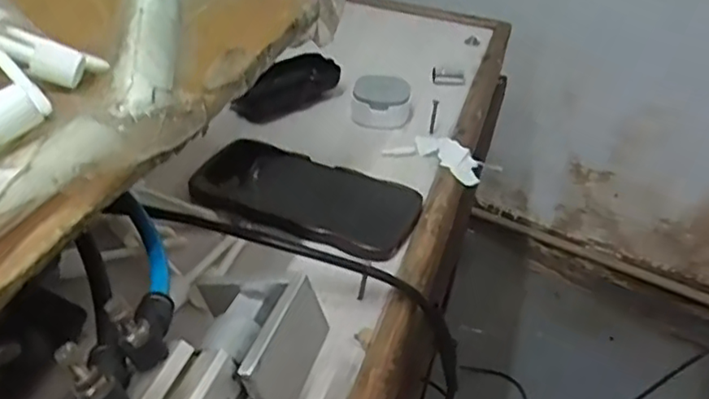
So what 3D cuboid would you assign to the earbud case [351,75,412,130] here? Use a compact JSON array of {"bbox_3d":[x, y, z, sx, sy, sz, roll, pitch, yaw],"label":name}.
[{"bbox_3d":[0.025,-0.089,0.604,0.054,0.041,0.039,9,37,3],"label":"earbud case"}]

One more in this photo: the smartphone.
[{"bbox_3d":[-0.037,-0.005,0.496,0.166,0.014,0.077,18,38,15],"label":"smartphone"}]

